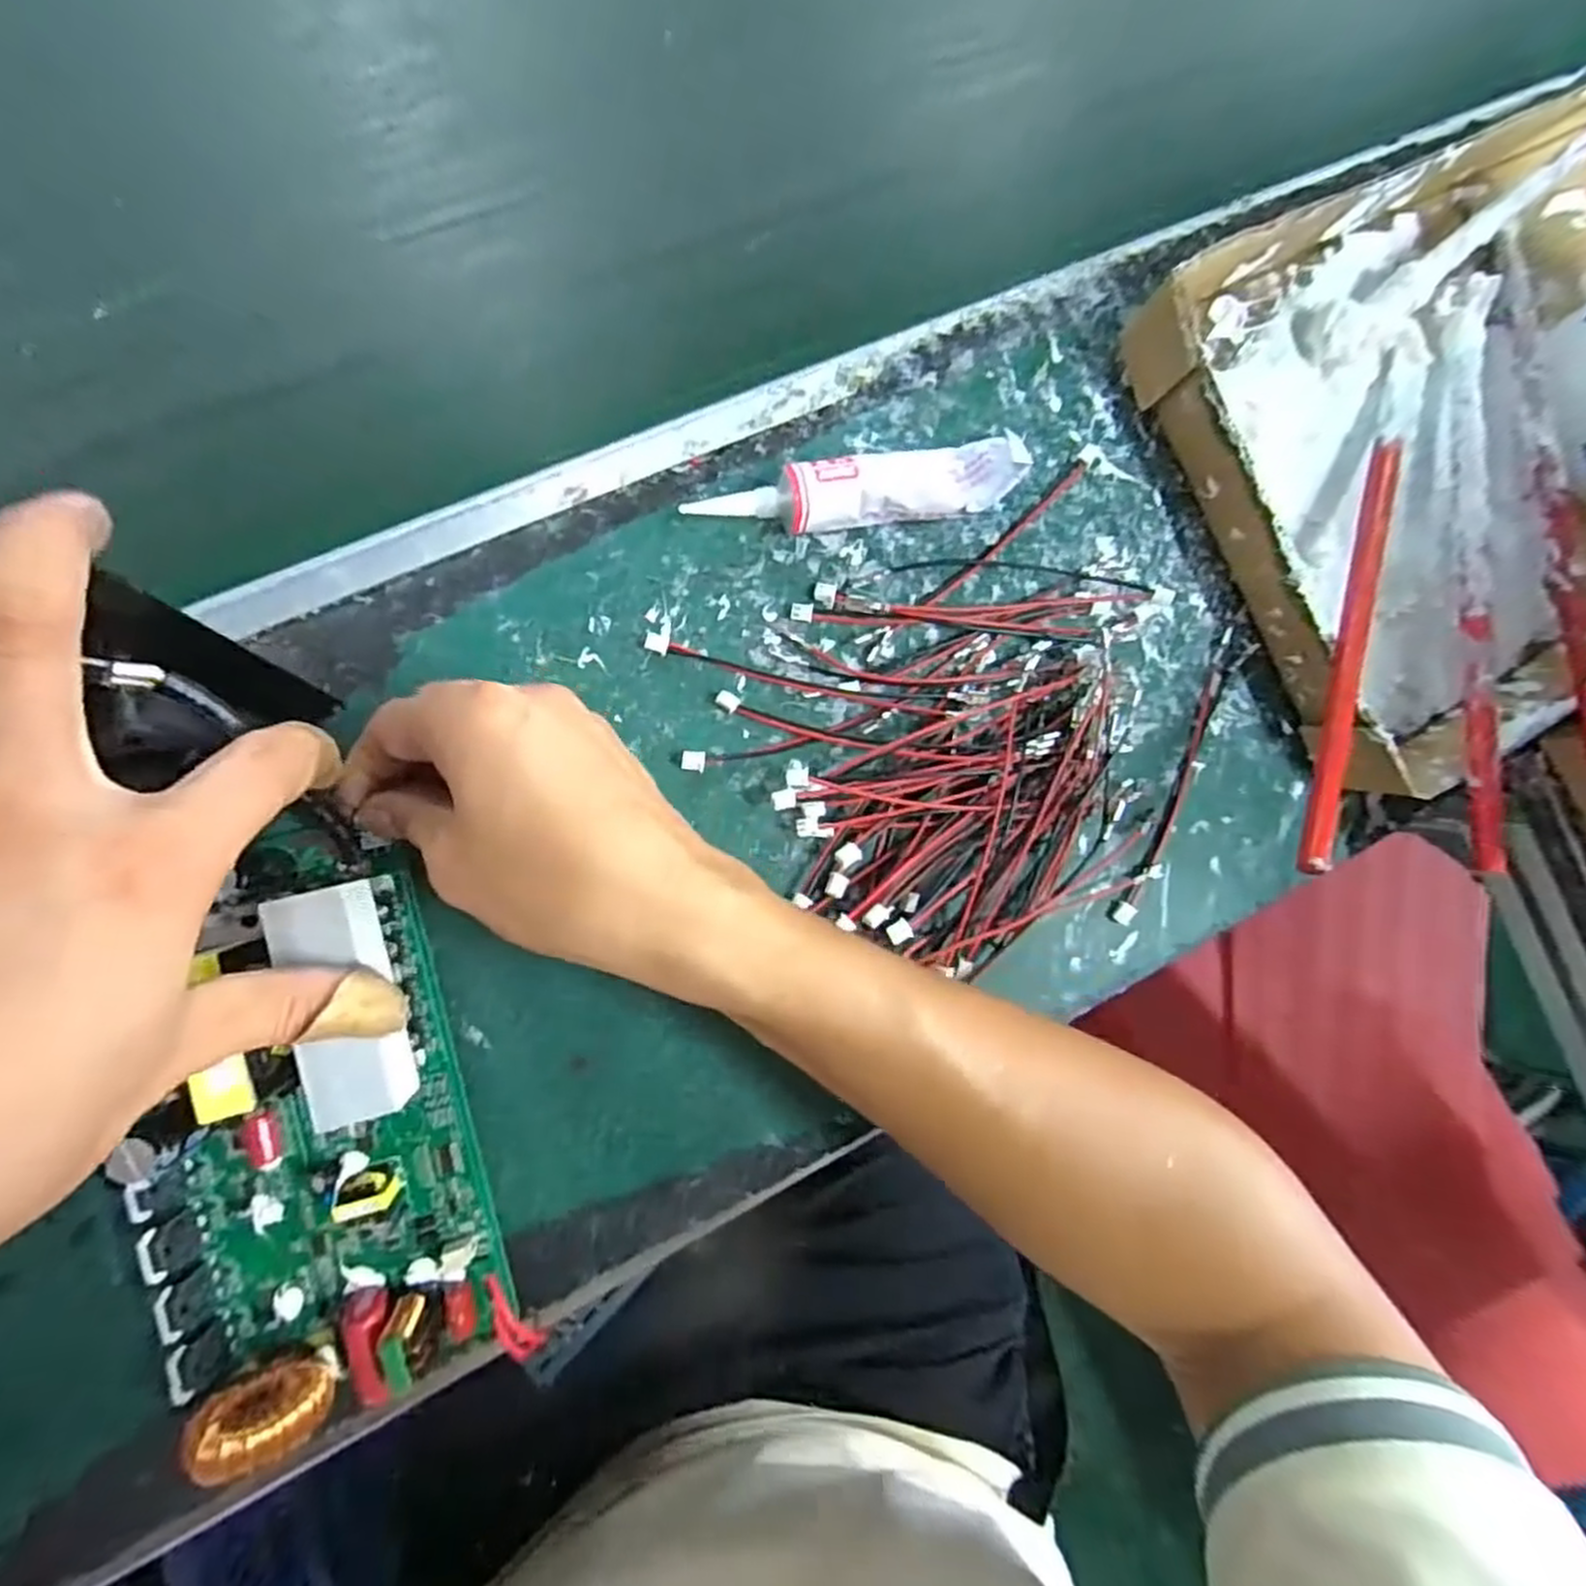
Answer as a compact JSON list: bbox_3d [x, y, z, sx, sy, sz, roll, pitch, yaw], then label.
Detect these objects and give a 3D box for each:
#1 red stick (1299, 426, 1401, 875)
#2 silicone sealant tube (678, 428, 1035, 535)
[{"bbox_3d":[0.224,-0.063,0.309,0.009,0.013,0.212,28,69,-7],"label":"red stick"},{"bbox_3d":[0.025,-0.116,0.300,0.126,0.031,0.028,-12,90,-10],"label":"silicone sealant tube"}]

